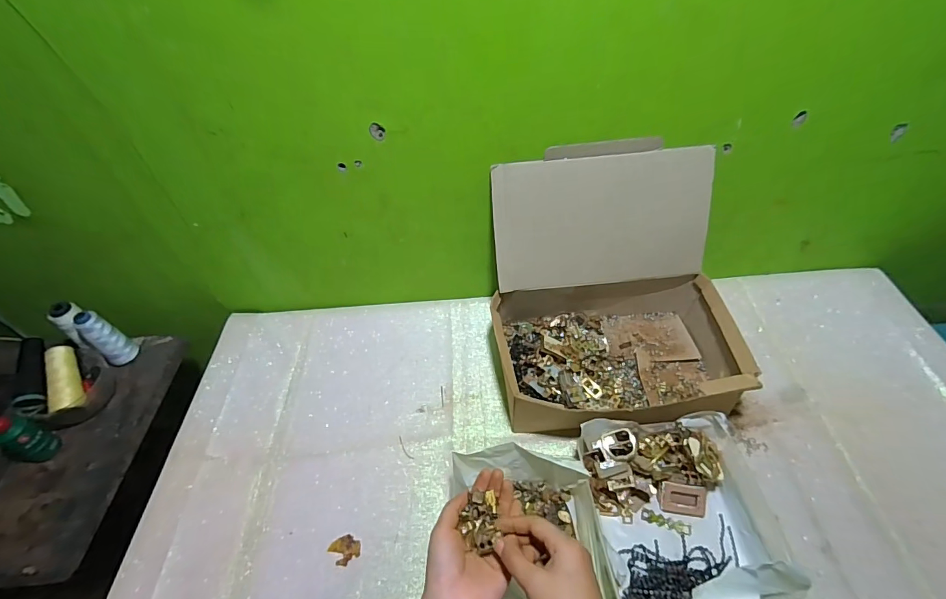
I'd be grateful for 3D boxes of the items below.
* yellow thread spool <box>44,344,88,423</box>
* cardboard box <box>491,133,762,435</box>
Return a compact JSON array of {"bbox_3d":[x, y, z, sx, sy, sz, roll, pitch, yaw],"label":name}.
[{"bbox_3d":[-0.653,0.131,0.680,0.043,0.043,0.128,-23,69,-14],"label":"yellow thread spool"},{"bbox_3d":[0.200,-0.002,0.607,0.325,0.279,0.317,-3,50,3],"label":"cardboard box"}]

